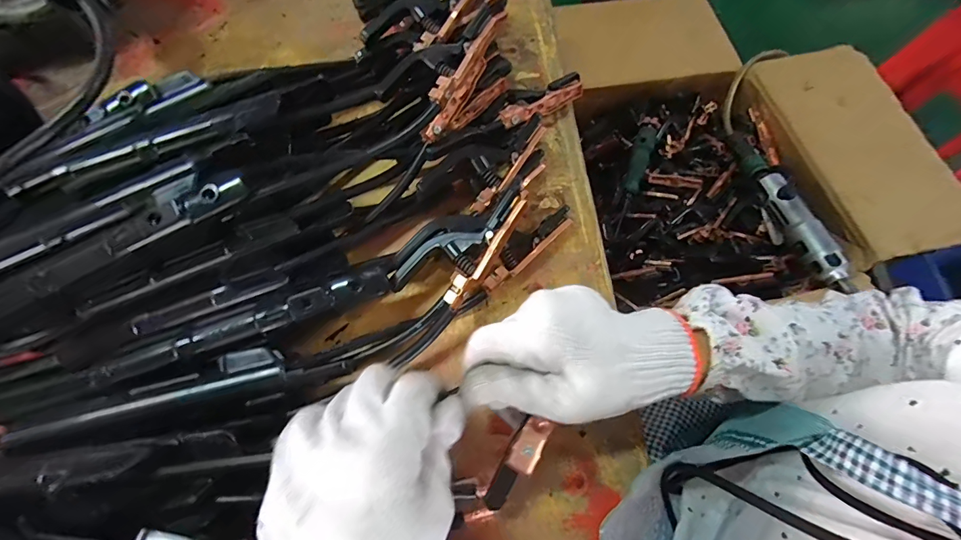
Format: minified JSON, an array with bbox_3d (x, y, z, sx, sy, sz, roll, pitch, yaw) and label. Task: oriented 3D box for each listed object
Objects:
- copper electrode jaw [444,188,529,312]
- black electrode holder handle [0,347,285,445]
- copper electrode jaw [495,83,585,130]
[{"bbox_3d":[0.007,-0.016,0.301,0.018,0.009,0.100,34,85,10],"label":"copper electrode jaw"},{"bbox_3d":[-0.208,0.078,0.261,0.154,0.020,0.022,-16,72,-7],"label":"black electrode holder handle"},{"bbox_3d":[0.057,-0.154,0.391,0.093,0.027,0.017,-27,73,-11],"label":"copper electrode jaw"}]

